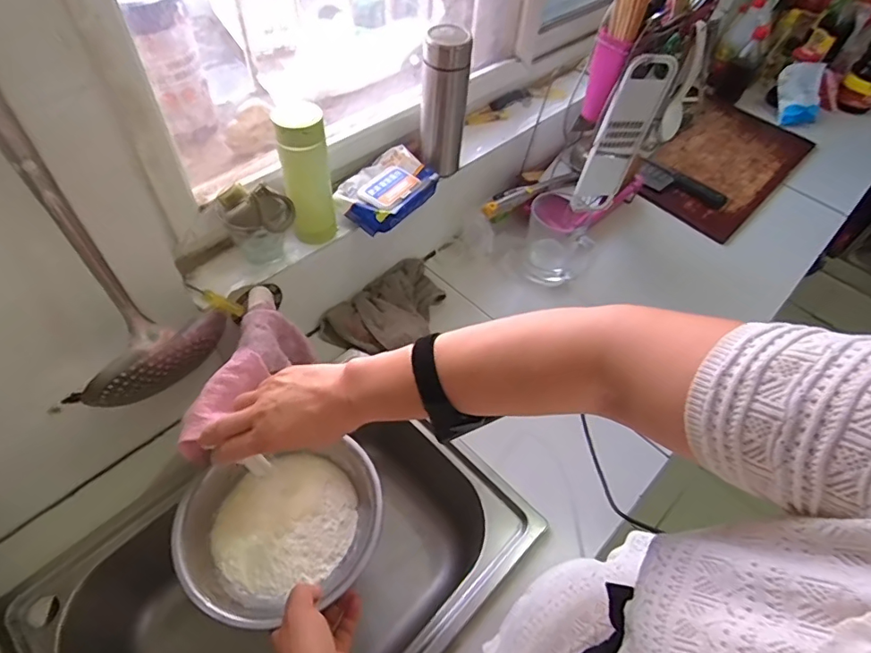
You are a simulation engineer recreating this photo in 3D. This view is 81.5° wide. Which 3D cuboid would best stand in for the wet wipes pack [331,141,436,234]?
[{"bbox_3d":[-0.074,-0.217,0.787,0.105,0.033,0.172,30,56,17],"label":"wet wipes pack"}]

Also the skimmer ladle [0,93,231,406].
[{"bbox_3d":[-0.304,-0.066,0.445,0.080,0.369,0.148,33,57,19],"label":"skimmer ladle"}]

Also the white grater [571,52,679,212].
[{"bbox_3d":[0.317,-0.318,0.858,0.104,0.276,0.021,-6,55,-13],"label":"white grater"}]

